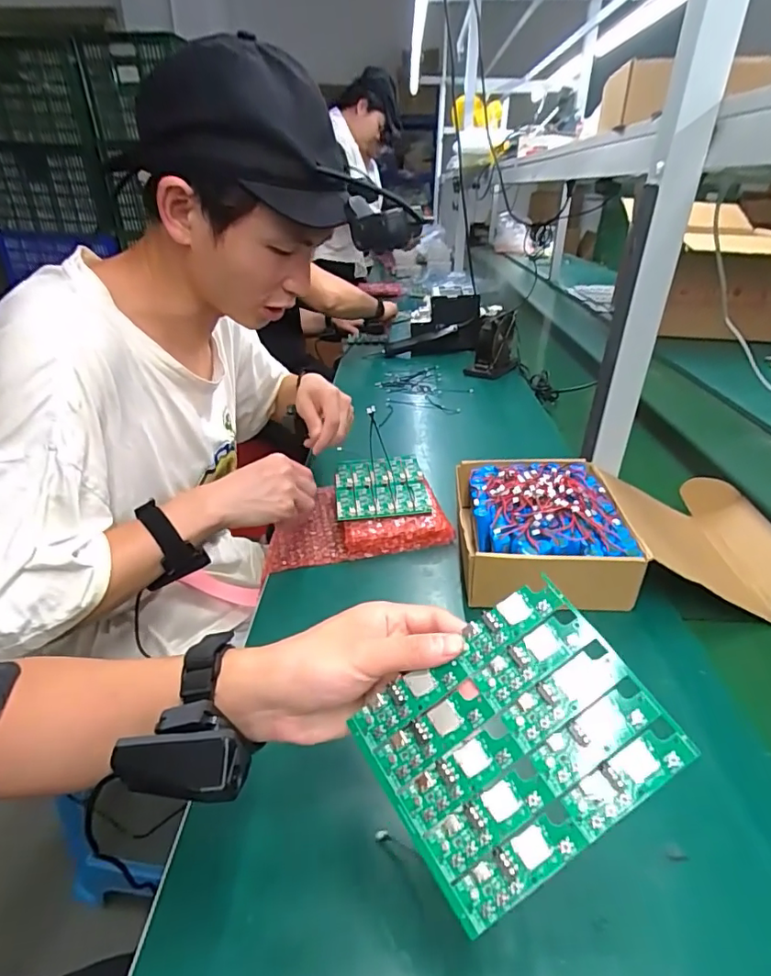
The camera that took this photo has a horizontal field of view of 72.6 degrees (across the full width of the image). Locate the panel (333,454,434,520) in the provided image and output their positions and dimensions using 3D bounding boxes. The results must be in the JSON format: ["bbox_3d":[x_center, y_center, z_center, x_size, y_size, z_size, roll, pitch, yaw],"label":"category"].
[{"bbox_3d":[-0.007,-0.004,0.718,0.121,0.009,0.141,-4,36,-5],"label":"panel"}]

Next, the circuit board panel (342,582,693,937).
[{"bbox_3d":[0.070,0.138,0.290,0.145,0.004,0.117,-36,65,-4],"label":"circuit board panel"}]

